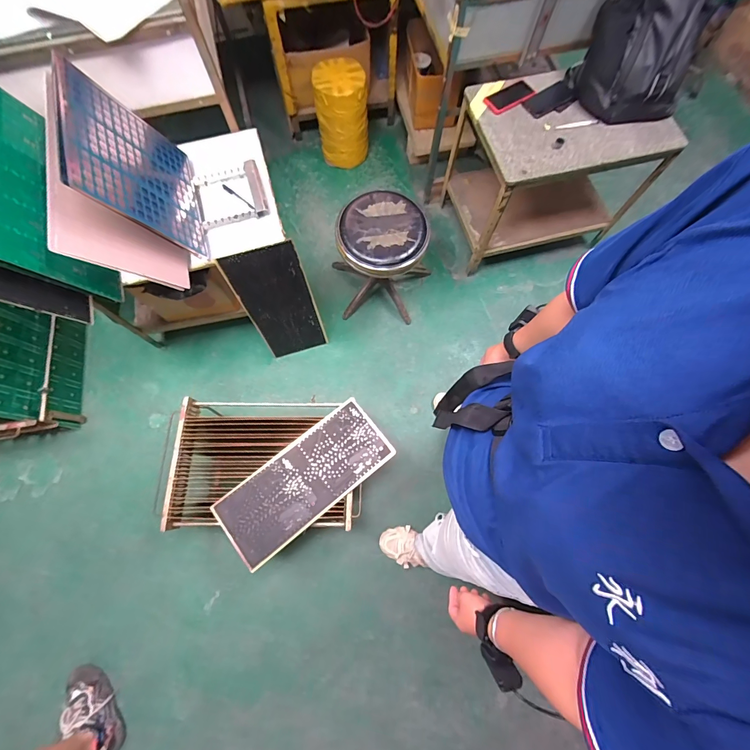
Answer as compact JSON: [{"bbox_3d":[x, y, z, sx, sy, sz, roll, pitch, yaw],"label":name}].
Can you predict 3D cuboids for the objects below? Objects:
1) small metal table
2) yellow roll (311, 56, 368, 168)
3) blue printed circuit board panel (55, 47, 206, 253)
[{"bbox_3d":[0.649,-0.782,1.334,0.625,0.461,0.427,-13,74,-4],"label":"small metal table"},{"bbox_3d":[-0.147,-1.157,1.574,0.224,0.360,0.199,-5,74,-1],"label":"yellow roll"},{"bbox_3d":[-0.581,-0.520,0.866,0.018,0.323,0.383,-25,73,19],"label":"blue printed circuit board panel"}]

